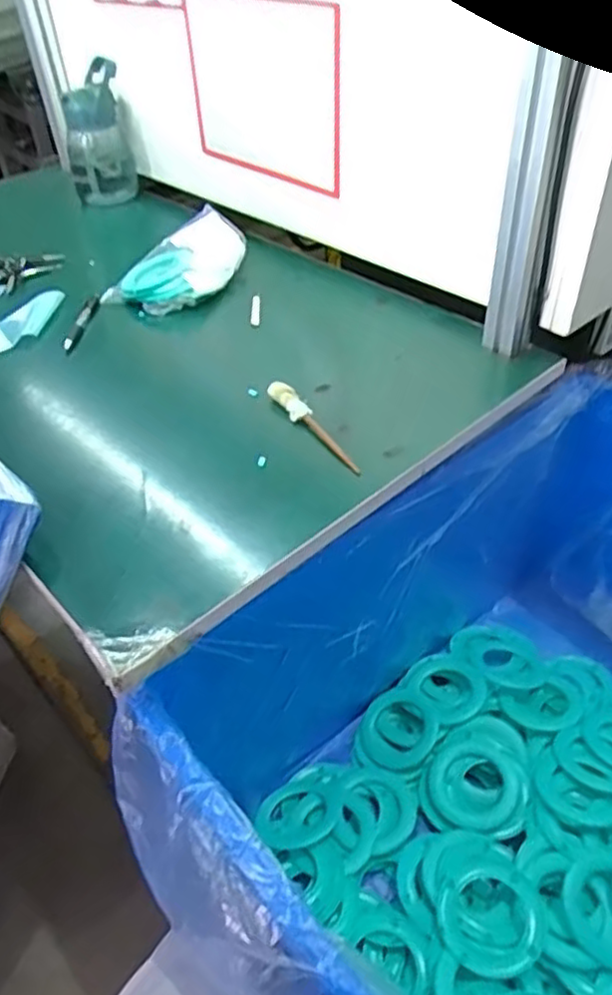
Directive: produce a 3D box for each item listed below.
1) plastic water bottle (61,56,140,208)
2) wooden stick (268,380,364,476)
[{"bbox_3d":[-0.389,-0.671,1.269,0.113,0.220,0.089,-13,44,-11],"label":"plastic water bottle"},{"bbox_3d":[0.011,-0.076,0.720,0.023,0.021,0.156,-26,48,-23],"label":"wooden stick"}]

